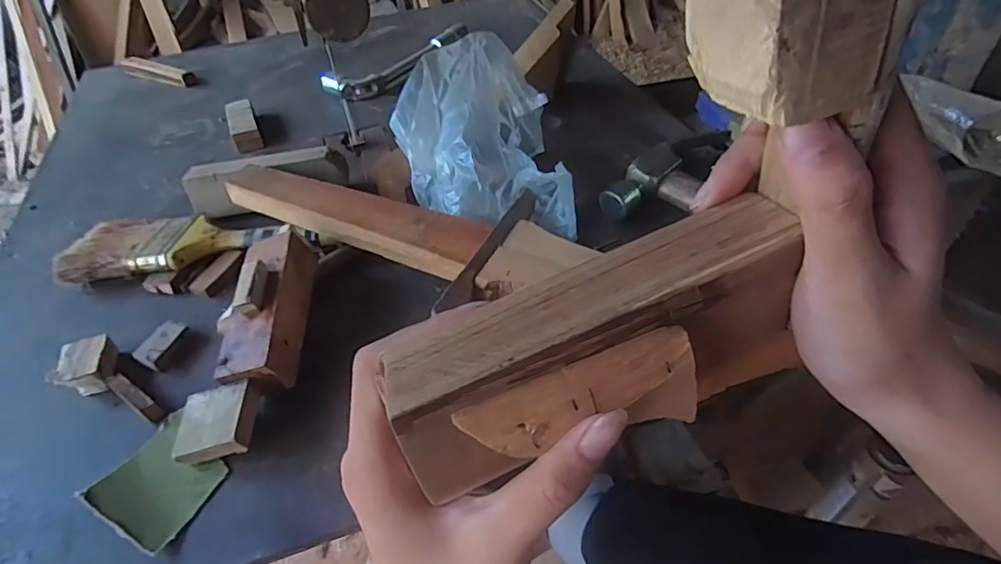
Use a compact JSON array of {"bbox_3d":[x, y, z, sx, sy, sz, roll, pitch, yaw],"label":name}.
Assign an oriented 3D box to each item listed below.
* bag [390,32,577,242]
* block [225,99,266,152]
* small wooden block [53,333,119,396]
[{"bbox_3d":[-0.018,-0.105,0.423,0.123,0.104,0.164,-7,45,-4],"label":"bag"},{"bbox_3d":[-0.260,-0.158,0.555,0.027,0.024,0.072,-21,48,-17],"label":"block"},{"bbox_3d":[-0.258,0.051,0.341,0.026,0.020,0.034,-16,47,-13],"label":"small wooden block"}]

